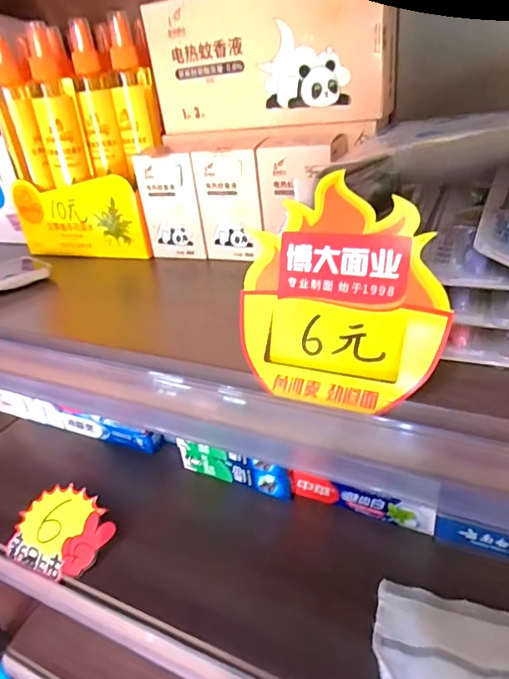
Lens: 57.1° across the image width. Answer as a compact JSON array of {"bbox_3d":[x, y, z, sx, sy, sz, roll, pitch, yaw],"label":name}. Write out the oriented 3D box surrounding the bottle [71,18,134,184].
[{"bbox_3d":[-0.166,-0.250,0.498,0.041,0.148,0.039,-14,31,-12],"label":"bottle"}]

